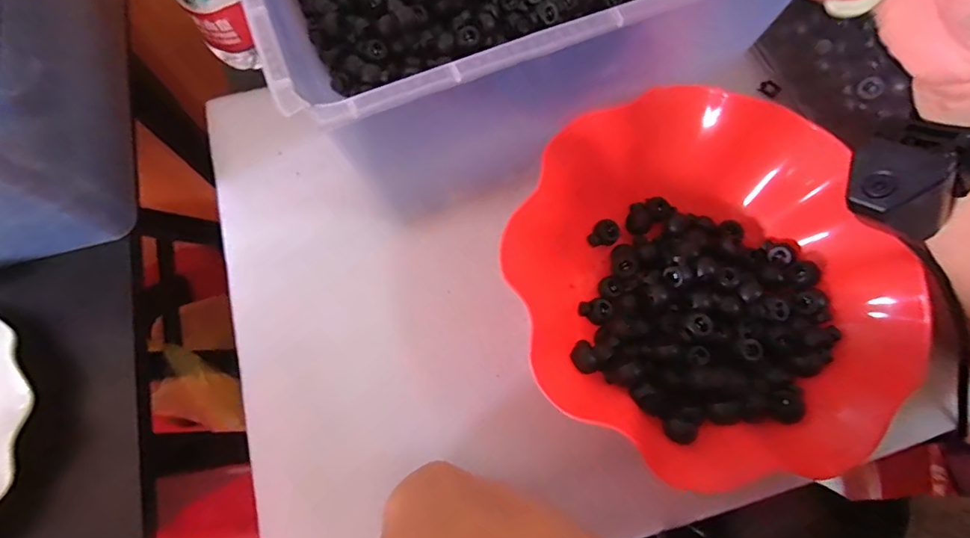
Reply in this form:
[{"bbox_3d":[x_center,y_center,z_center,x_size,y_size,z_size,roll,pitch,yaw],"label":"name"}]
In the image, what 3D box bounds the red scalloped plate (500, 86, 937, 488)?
[{"bbox_3d":[0.128,0.006,0.294,0.226,0.067,0.220,-4,73,-3],"label":"red scalloped plate"}]

